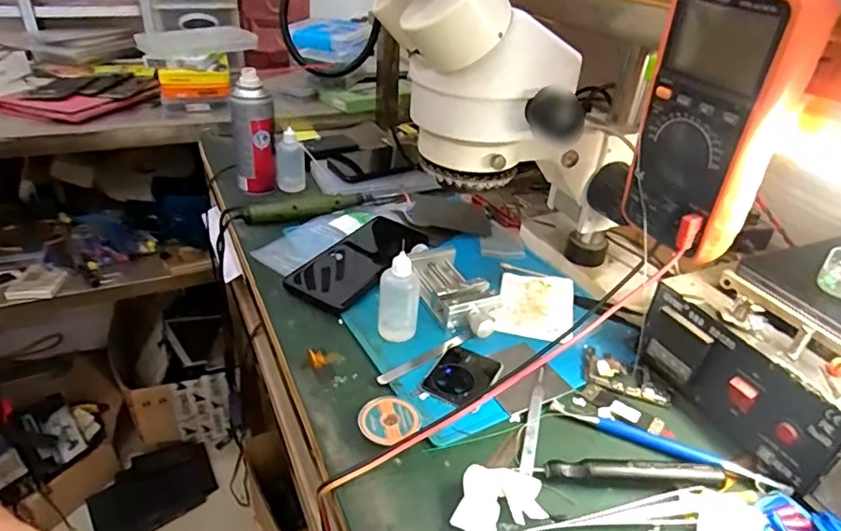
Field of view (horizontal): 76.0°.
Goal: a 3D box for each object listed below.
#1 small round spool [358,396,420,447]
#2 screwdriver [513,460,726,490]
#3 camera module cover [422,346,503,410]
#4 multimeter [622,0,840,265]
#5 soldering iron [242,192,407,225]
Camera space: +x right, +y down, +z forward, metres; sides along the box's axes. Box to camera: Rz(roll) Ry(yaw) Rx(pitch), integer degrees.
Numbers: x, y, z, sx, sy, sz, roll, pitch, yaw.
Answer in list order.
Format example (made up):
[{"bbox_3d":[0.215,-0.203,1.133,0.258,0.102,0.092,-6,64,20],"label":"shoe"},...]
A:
[{"bbox_3d":[-0.024,0.117,0.401,0.044,0.010,0.042,2,33,-1],"label":"small round spool"},{"bbox_3d":[0.141,0.145,0.374,0.139,0.012,0.016,3,33,0],"label":"screwdriver"},{"bbox_3d":[0.036,0.091,0.453,0.050,0.004,0.068,18,36,22],"label":"camera module cover"},{"bbox_3d":[0.195,-0.094,0.359,0.053,0.174,0.093,-7,34,-18],"label":"multimeter"},{"bbox_3d":[-0.119,-0.078,0.678,0.198,0.030,0.028,-8,34,-17],"label":"soldering iron"}]

